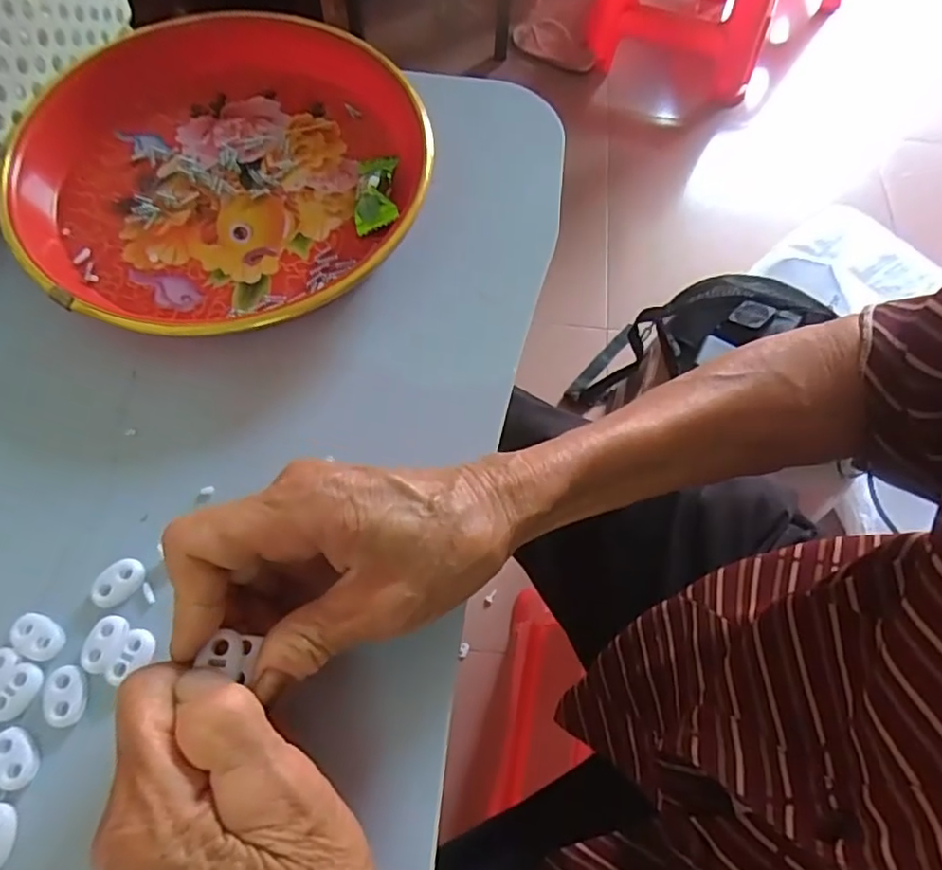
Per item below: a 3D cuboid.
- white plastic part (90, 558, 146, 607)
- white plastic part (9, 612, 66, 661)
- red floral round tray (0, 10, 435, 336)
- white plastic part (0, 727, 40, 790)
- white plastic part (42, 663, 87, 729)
[{"bbox_3d":[-0.149,0.062,0.259,0.022,0.004,0.015,-35,71,-16],"label":"white plastic part"},{"bbox_3d":[-0.175,0.082,0.249,0.021,0.005,0.014,27,67,10],"label":"white plastic part"},{"bbox_3d":[-0.131,-0.143,0.330,0.212,0.036,0.200,1,65,-1],"label":"red floral round tray"},{"bbox_3d":[-0.172,0.121,0.231,0.015,0.004,0.022,-32,70,-15],"label":"white plastic part"},{"bbox_3d":[-0.159,0.101,0.241,0.014,0.004,0.023,-12,66,-7],"label":"white plastic part"}]

